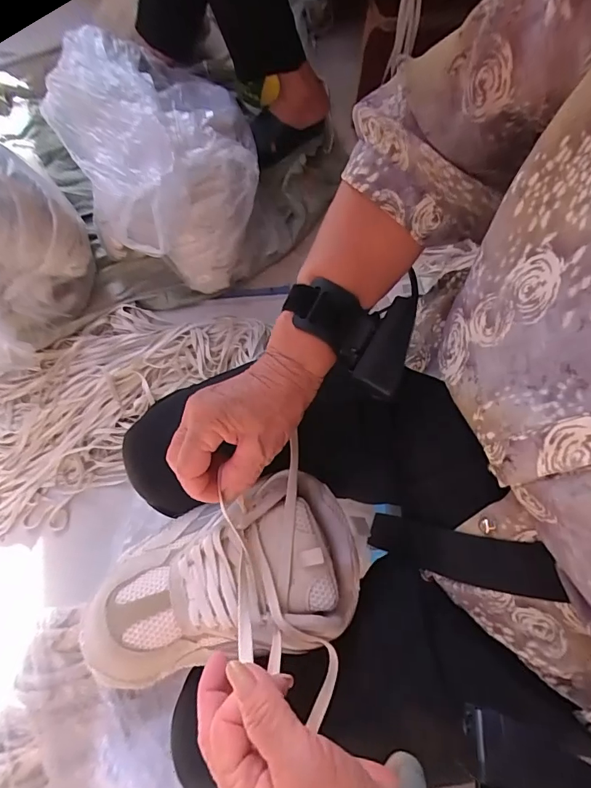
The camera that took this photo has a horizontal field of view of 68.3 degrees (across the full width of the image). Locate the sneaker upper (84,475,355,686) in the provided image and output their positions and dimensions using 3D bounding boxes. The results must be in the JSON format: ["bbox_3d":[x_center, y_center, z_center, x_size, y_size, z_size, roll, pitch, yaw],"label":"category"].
[{"bbox_3d":[-0.053,0.136,0.329,0.206,0.069,0.113,-15,73,-5],"label":"sneaker upper"}]

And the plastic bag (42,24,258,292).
[{"bbox_3d":[-0.269,-0.490,0.847,0.342,0.204,0.561,-16,73,-6],"label":"plastic bag"}]

